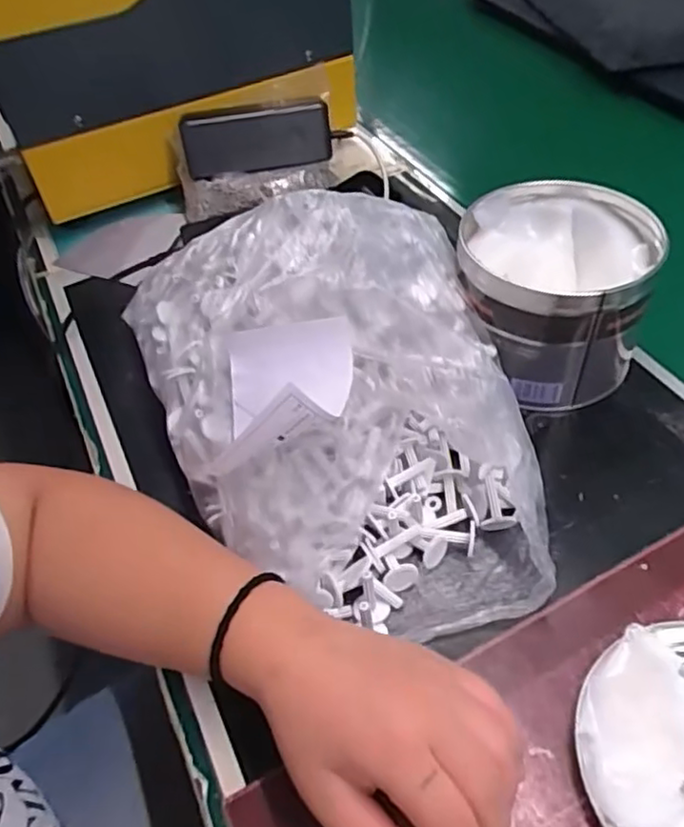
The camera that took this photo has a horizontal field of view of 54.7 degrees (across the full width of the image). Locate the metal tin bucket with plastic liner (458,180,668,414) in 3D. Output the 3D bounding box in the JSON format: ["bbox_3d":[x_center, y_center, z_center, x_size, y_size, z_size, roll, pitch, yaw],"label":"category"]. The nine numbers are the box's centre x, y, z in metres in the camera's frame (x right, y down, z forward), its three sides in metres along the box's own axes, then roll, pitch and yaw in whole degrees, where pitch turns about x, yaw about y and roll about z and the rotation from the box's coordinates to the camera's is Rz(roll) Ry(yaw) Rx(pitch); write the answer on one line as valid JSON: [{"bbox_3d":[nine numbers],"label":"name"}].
[{"bbox_3d":[0.143,-0.082,0.464,0.122,0.101,0.124,-2,48,2],"label":"metal tin bucket with plastic liner"}]

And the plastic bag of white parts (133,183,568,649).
[{"bbox_3d":[-0.008,-0.015,0.400,0.213,0.110,0.287,-14,49,-9],"label":"plastic bag of white parts"}]

